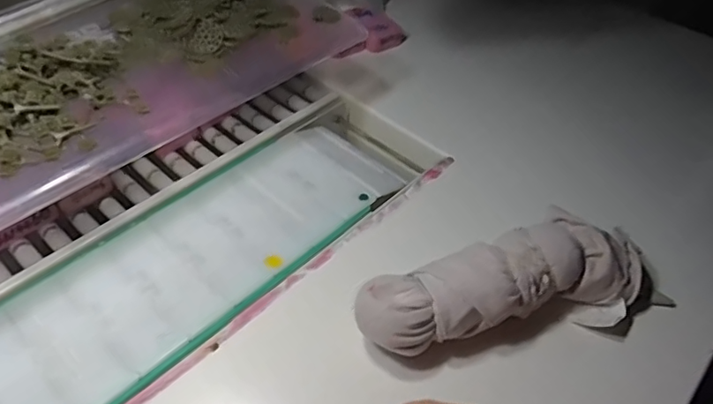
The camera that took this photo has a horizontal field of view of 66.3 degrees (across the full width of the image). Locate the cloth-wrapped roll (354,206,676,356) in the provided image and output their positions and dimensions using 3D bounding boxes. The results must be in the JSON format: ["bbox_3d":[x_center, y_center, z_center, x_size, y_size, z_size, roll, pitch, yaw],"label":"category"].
[{"bbox_3d":[0.113,0.063,0.388,0.226,0.063,0.078,-13,50,-16],"label":"cloth-wrapped roll"}]

